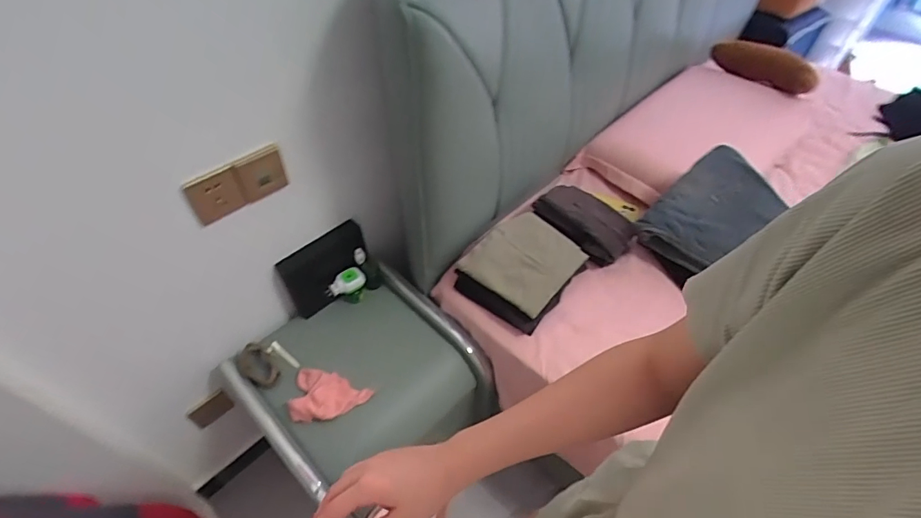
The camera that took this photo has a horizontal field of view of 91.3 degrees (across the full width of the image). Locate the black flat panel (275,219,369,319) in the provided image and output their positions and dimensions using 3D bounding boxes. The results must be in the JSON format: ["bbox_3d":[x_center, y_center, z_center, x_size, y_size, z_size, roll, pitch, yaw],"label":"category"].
[{"bbox_3d":[-0.307,0.024,1.044,0.214,0.152,0.024,-33,34,-15],"label":"black flat panel"}]

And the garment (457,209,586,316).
[{"bbox_3d":[0.142,-0.003,0.985,0.199,0.033,0.231,31,57,22],"label":"garment"}]

